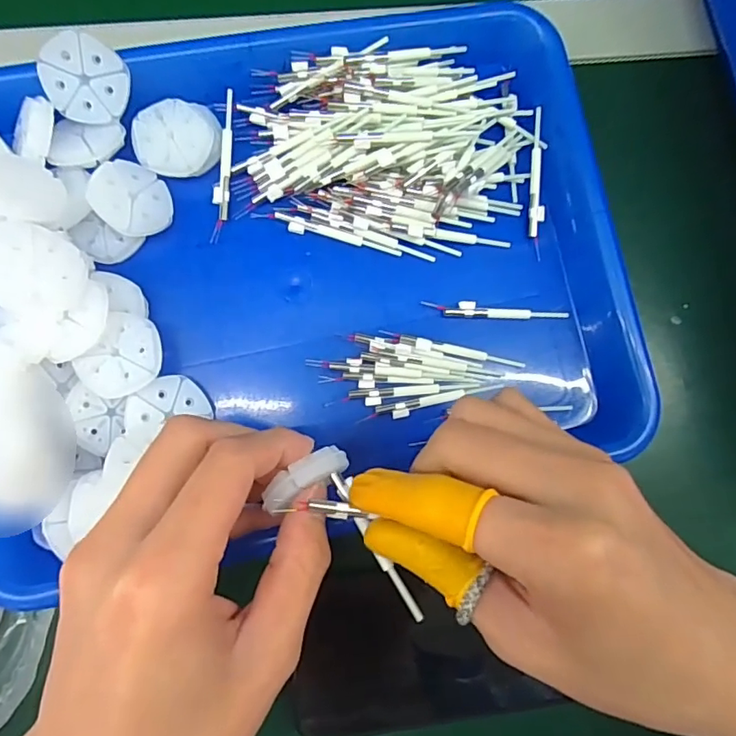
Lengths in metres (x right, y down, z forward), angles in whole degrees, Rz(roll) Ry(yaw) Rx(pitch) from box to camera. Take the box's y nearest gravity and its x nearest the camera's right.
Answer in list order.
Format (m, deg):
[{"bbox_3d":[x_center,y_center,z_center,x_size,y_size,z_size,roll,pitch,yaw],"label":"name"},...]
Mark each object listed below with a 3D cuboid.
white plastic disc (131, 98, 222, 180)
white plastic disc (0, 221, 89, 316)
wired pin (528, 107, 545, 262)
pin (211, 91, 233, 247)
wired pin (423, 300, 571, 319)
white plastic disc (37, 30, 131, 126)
[{"bbox_3d":[-0.096,-0.115,0.264,0.040,0.014,0.035,-1,84,-6],"label":"white plastic disc"},{"bbox_3d":[-0.140,-0.041,0.218,0.038,0.006,0.037,4,82,-34],"label":"white plastic disc"},{"bbox_3d":[0.094,-0.101,0.284,0.008,0.014,0.077,1,83,-5],"label":"wired pin"},{"bbox_3d":[-0.076,-0.105,0.270,0.008,0.007,0.079,3,83,-5],"label":"pin"},{"bbox_3d":[0.069,-0.031,0.280,0.079,0.004,0.008,2,83,-5],"label":"wired pin"},{"bbox_3d":[-0.134,-0.136,0.246,0.037,0.004,0.037,-8,121,-14],"label":"white plastic disc"}]

